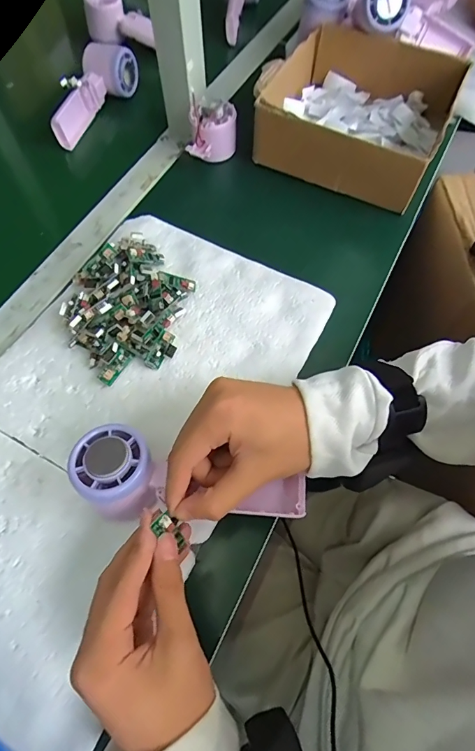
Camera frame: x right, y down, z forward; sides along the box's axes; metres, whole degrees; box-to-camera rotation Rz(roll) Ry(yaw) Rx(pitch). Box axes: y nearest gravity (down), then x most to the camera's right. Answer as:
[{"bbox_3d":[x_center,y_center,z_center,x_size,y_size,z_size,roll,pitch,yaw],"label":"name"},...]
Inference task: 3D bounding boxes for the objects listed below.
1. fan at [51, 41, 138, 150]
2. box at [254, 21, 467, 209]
[{"bbox_3d":[-0.182,-0.380,0.551,0.061,0.060,0.176,12,63,6],"label":"fan"},{"bbox_3d":[0.152,-0.326,0.516,0.197,0.080,0.209,24,65,11],"label":"box"}]

